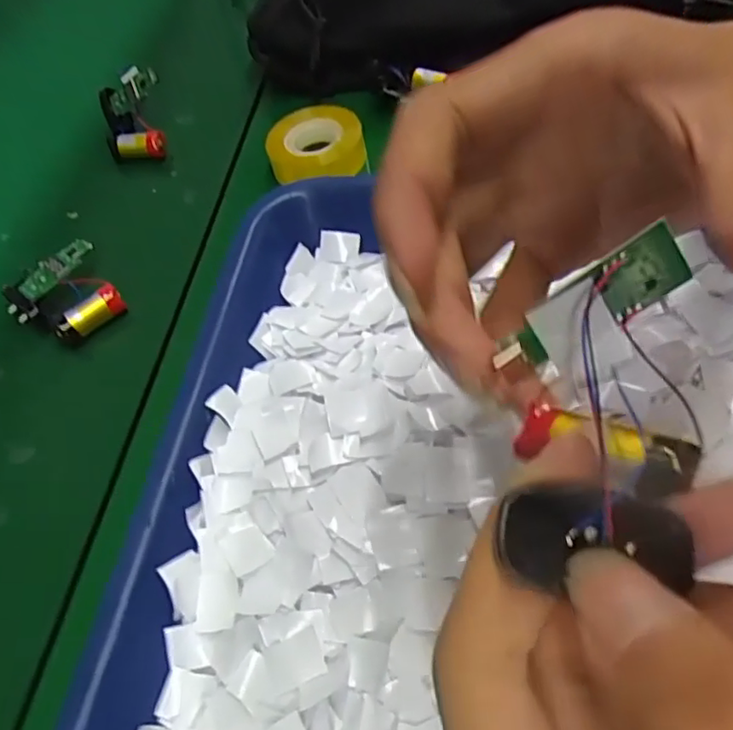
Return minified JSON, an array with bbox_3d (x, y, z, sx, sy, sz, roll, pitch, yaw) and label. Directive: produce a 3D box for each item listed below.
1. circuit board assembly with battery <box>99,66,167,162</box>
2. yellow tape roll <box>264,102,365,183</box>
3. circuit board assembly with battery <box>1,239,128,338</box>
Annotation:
[{"bbox_3d":[-0.153,-0.164,0.393,0.041,0.042,0.043,-16,56,-7],"label":"circuit board assembly with battery"},{"bbox_3d":[-0.030,-0.132,0.363,0.055,0.019,0.054,-2,56,3],"label":"yellow tape roll"},{"bbox_3d":[-0.161,-0.036,0.325,0.051,0.023,0.051,-38,62,-20],"label":"circuit board assembly with battery"}]

